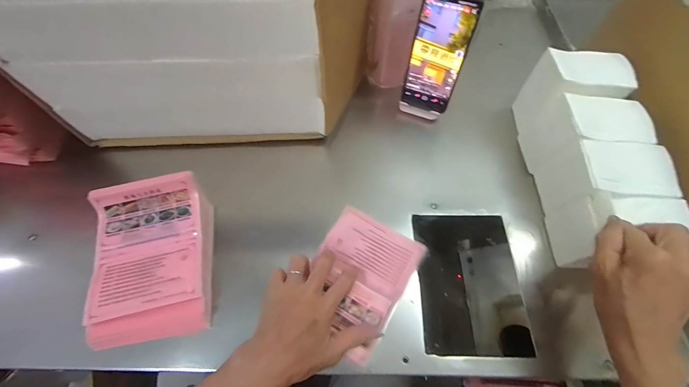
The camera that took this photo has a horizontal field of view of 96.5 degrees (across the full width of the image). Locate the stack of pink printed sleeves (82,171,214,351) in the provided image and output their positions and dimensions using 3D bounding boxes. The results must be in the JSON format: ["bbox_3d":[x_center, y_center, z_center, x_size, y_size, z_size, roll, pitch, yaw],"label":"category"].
[{"bbox_3d":[-0.232,0.074,0.368,0.127,0.047,0.184,-10,62,-5],"label":"stack of pink printed sleeves"}]

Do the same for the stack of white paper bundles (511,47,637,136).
[{"bbox_3d":[0.324,-0.136,0.447,0.104,0.112,0.078,8,62,4],"label":"stack of white paper bundles"}]

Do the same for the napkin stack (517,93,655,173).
[{"bbox_3d":[0.324,-0.077,0.418,0.107,0.096,0.071,0,62,0],"label":"napkin stack"}]

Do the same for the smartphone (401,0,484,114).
[{"bbox_3d":[0.134,-0.196,0.446,0.075,0.160,0.005,21,50,12],"label":"smartphone"}]

